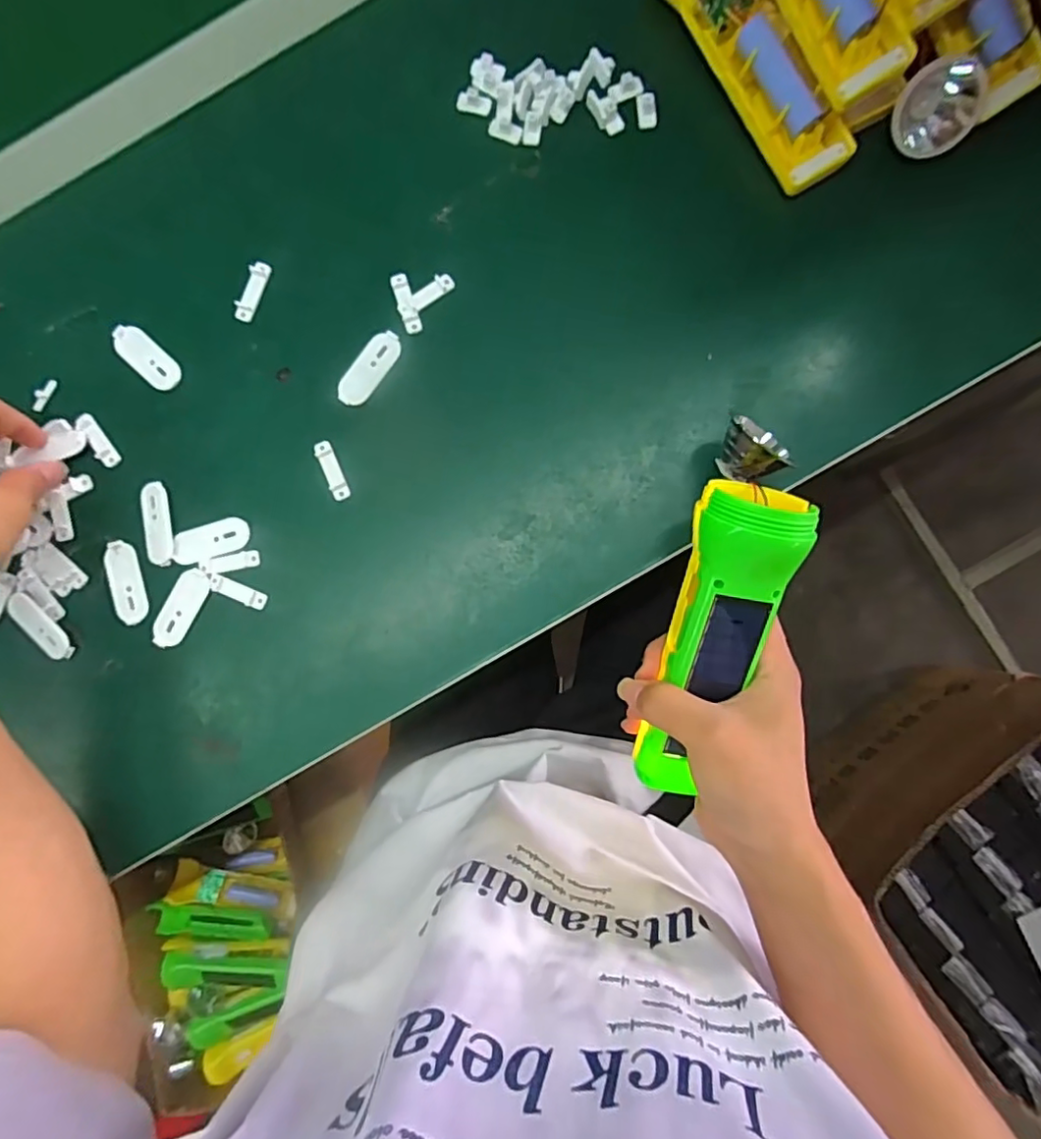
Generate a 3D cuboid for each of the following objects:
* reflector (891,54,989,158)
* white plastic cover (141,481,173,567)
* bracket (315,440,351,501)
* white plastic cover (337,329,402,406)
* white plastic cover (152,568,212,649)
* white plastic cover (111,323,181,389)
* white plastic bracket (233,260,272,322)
[{"bbox_3d":[0.231,-0.254,0.326,0.041,0.026,0.040,0,87,4],"label":"reflector"},{"bbox_3d":[-0.216,-0.027,0.352,0.016,0.004,0.050,-10,86,3],"label":"white plastic cover"},{"bbox_3d":[-0.114,-0.060,0.354,0.010,0.004,0.037,-23,86,2],"label":"bracket"},{"bbox_3d":[-0.091,-0.121,0.357,0.018,0.006,0.051,37,90,5],"label":"white plastic cover"},{"bbox_3d":[-0.202,0.023,0.349,0.019,0.004,0.050,30,89,5],"label":"white plastic cover"},{"bbox_3d":[-0.227,-0.129,0.358,0.049,0.004,0.020,42,90,5],"label":"white plastic cover"},{"bbox_3d":[-0.163,-0.169,0.359,0.013,0.004,0.037,24,89,5],"label":"white plastic bracket"}]

